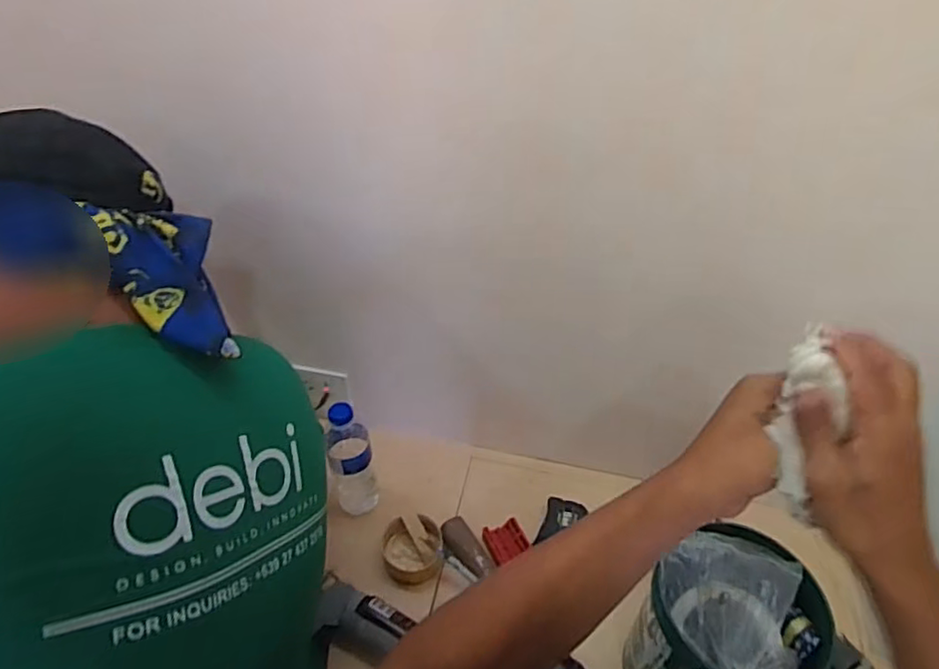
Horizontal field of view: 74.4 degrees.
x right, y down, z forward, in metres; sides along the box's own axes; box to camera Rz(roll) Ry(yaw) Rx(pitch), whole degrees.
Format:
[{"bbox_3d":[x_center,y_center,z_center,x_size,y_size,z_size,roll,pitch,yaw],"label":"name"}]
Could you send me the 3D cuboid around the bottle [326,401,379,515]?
[{"bbox_3d":[-0.165,0.172,0.864,0.063,0.198,0.062,-14,43,-14],"label":"bottle"}]

